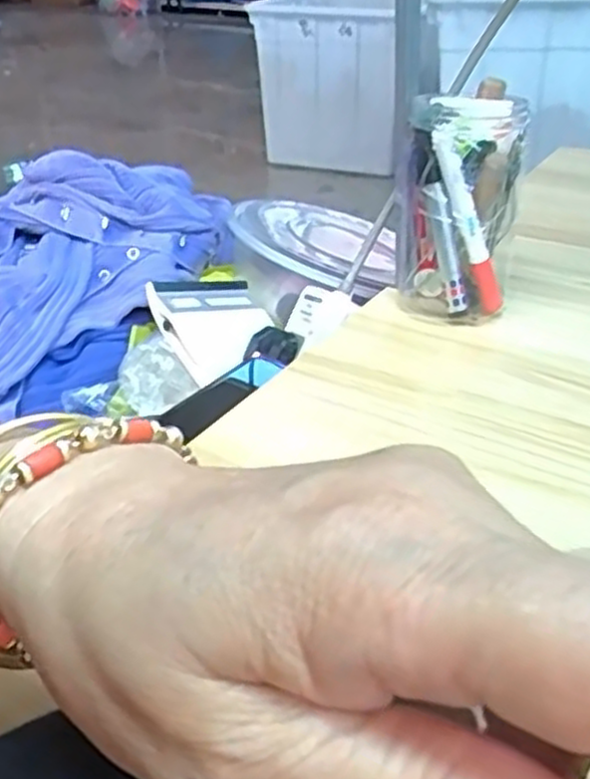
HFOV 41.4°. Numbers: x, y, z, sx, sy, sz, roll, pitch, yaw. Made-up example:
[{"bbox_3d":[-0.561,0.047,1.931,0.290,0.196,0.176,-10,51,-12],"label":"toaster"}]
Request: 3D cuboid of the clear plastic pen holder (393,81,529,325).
[{"bbox_3d":[0.121,-0.131,0.578,0.088,0.152,0.070,6,32,8],"label":"clear plastic pen holder"}]

